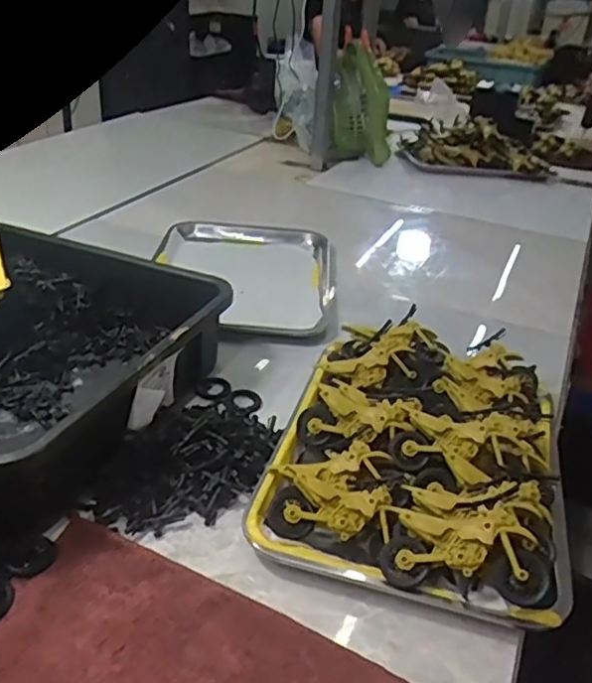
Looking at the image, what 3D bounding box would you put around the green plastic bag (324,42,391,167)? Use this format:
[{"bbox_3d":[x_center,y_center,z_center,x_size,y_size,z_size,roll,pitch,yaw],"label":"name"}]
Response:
[{"bbox_3d":[0.156,-0.541,1.537,0.142,0.248,0.132,6,30,4],"label":"green plastic bag"}]

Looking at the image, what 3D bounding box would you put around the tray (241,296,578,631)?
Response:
[{"bbox_3d":[0.120,0.090,0.624,0.252,0.062,0.337,11,31,12],"label":"tray"}]

